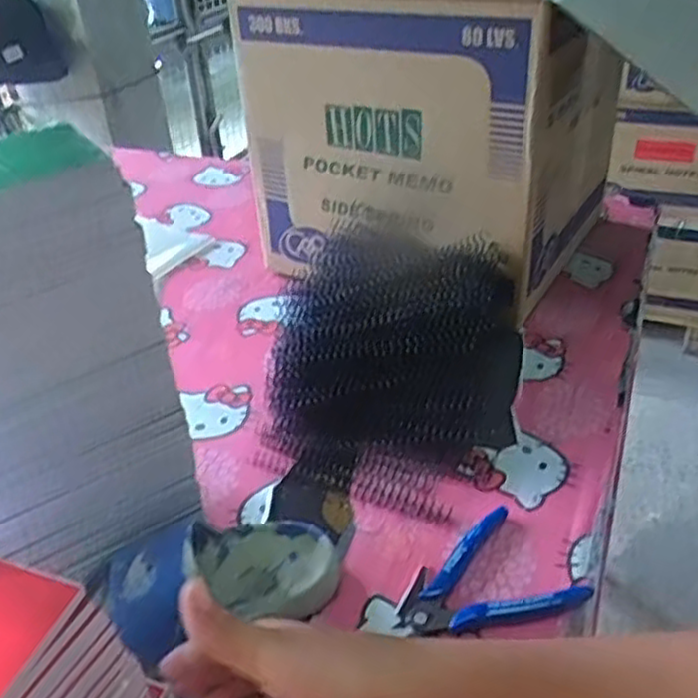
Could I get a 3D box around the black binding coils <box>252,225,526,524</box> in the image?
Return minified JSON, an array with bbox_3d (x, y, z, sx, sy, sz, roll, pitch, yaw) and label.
[{"bbox_3d":[0.037,-0.001,0.624,0.200,0.098,0.272,4,36,12],"label":"black binding coils"}]

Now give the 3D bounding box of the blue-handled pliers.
[{"bbox_3d":[0.083,0.152,0.472,0.110,0.015,0.085,-21,39,-21],"label":"blue-handled pliers"}]

